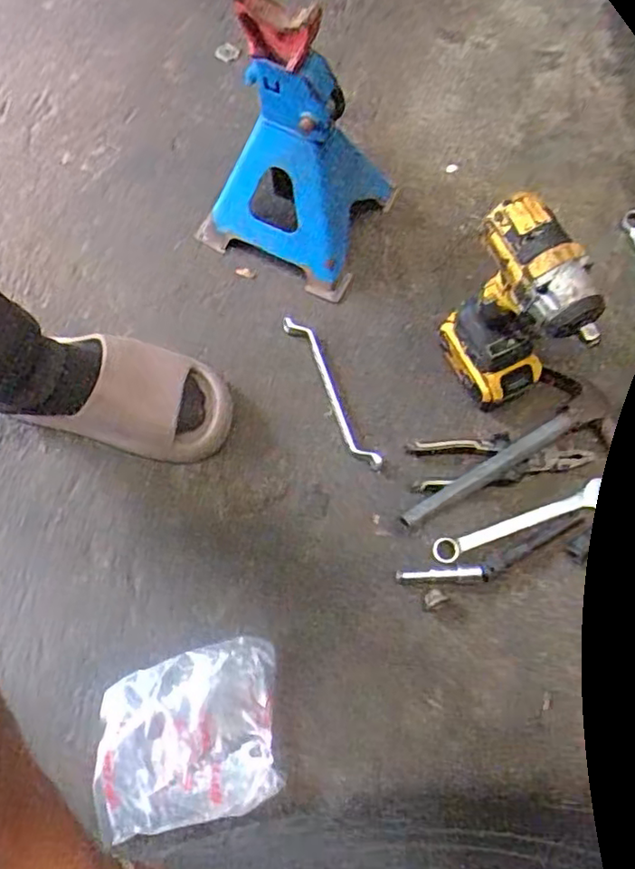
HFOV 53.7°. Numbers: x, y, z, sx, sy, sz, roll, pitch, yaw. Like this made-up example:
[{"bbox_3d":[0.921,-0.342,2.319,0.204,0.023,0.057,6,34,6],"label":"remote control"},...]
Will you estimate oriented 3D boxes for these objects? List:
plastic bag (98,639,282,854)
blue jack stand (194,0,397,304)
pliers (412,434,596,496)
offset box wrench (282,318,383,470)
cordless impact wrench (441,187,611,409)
[{"bbox_3d":[-0.127,0.295,0.620,0.177,0.023,0.150,-10,72,-5],"label":"plastic bag"},{"bbox_3d":[-0.022,-0.319,0.673,0.189,0.277,0.169,25,73,6],"label":"blue jack stand"},{"bbox_3d":[0.207,0.027,0.702,0.204,0.014,0.060,-4,72,-3],"label":"pliers"},{"bbox_3d":[0.016,-0.052,0.728,0.027,0.016,0.205,-26,74,-10],"label":"offset box wrench"},{"bbox_3d":[0.200,-0.112,0.643,0.073,0.256,0.135,-34,76,-12],"label":"cordless impact wrench"}]

